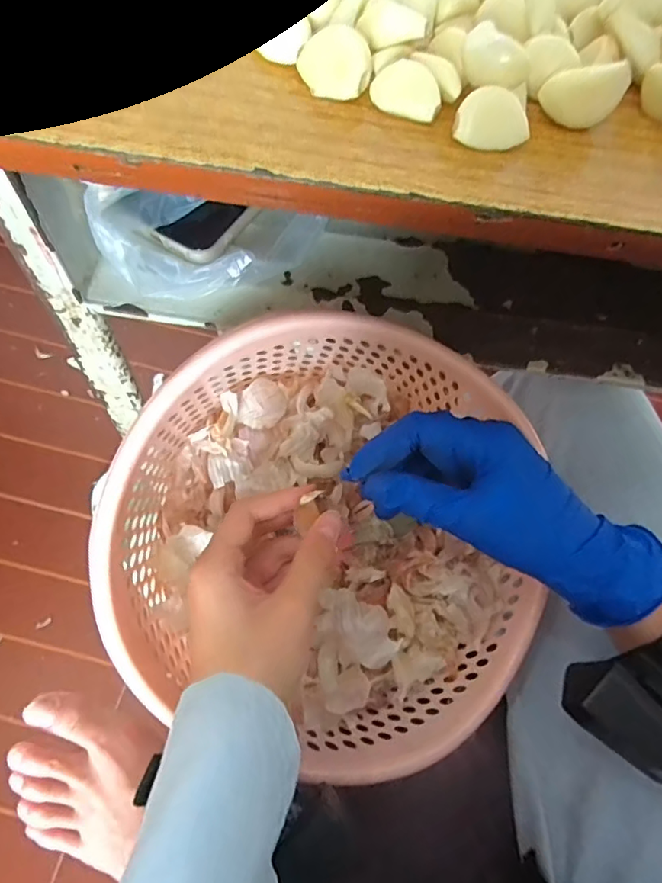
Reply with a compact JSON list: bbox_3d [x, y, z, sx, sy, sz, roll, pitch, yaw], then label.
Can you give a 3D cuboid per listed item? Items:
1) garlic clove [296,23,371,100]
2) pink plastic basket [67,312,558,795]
[{"bbox_3d":[0.001,-0.139,0.193,0.026,0.015,0.019,2,65,-3],"label":"garlic clove"},{"bbox_3d":[0.000,0.057,0.357,0.273,0.110,0.273,40,78,-6],"label":"pink plastic basket"}]

